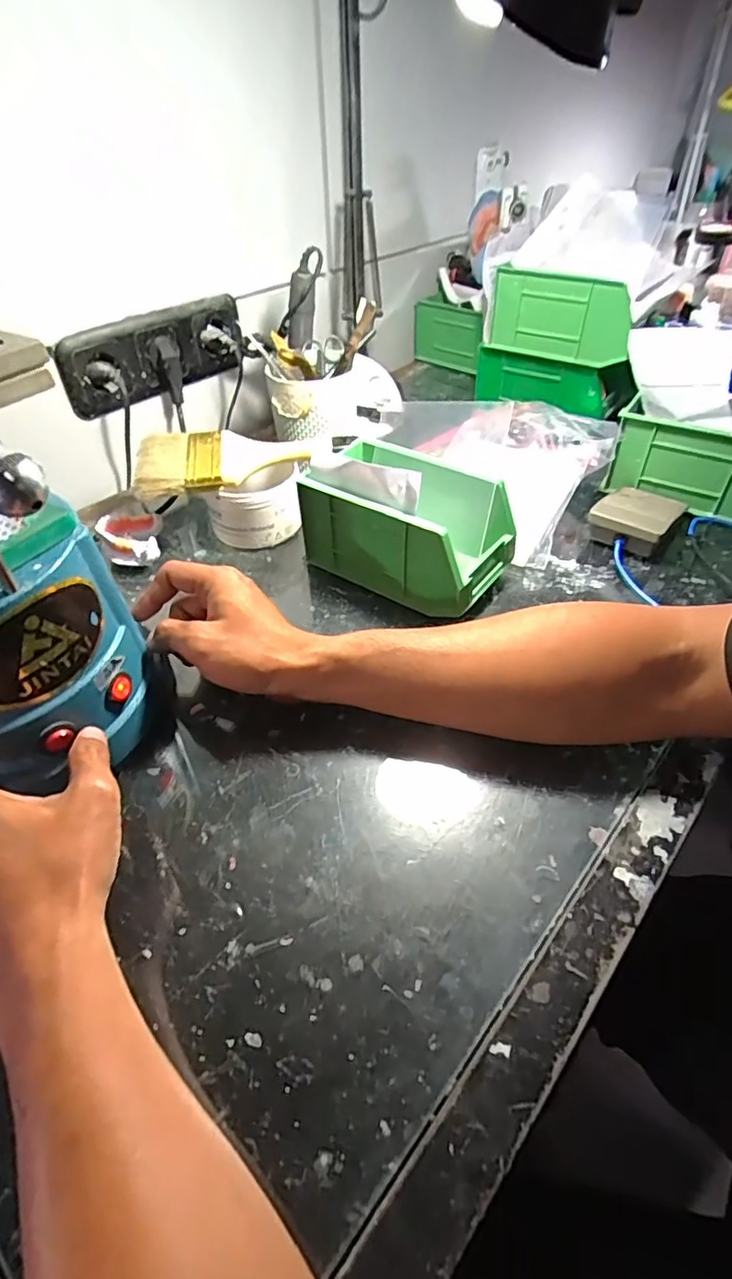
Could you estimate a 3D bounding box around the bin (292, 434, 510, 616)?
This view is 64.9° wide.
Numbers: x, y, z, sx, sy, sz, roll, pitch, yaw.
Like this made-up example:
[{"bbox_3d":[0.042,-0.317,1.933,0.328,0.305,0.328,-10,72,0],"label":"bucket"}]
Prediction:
[{"bbox_3d":[0.038,-0.101,0.502,0.166,0.091,0.101,28,53,26],"label":"bin"}]

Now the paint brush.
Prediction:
[{"bbox_3d":[-0.135,-0.169,0.550,0.159,0.030,0.096,-10,44,-8],"label":"paint brush"}]

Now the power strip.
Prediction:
[{"bbox_3d":[-0.224,-0.311,0.631,0.219,0.075,0.048,-30,52,-24],"label":"power strip"}]

